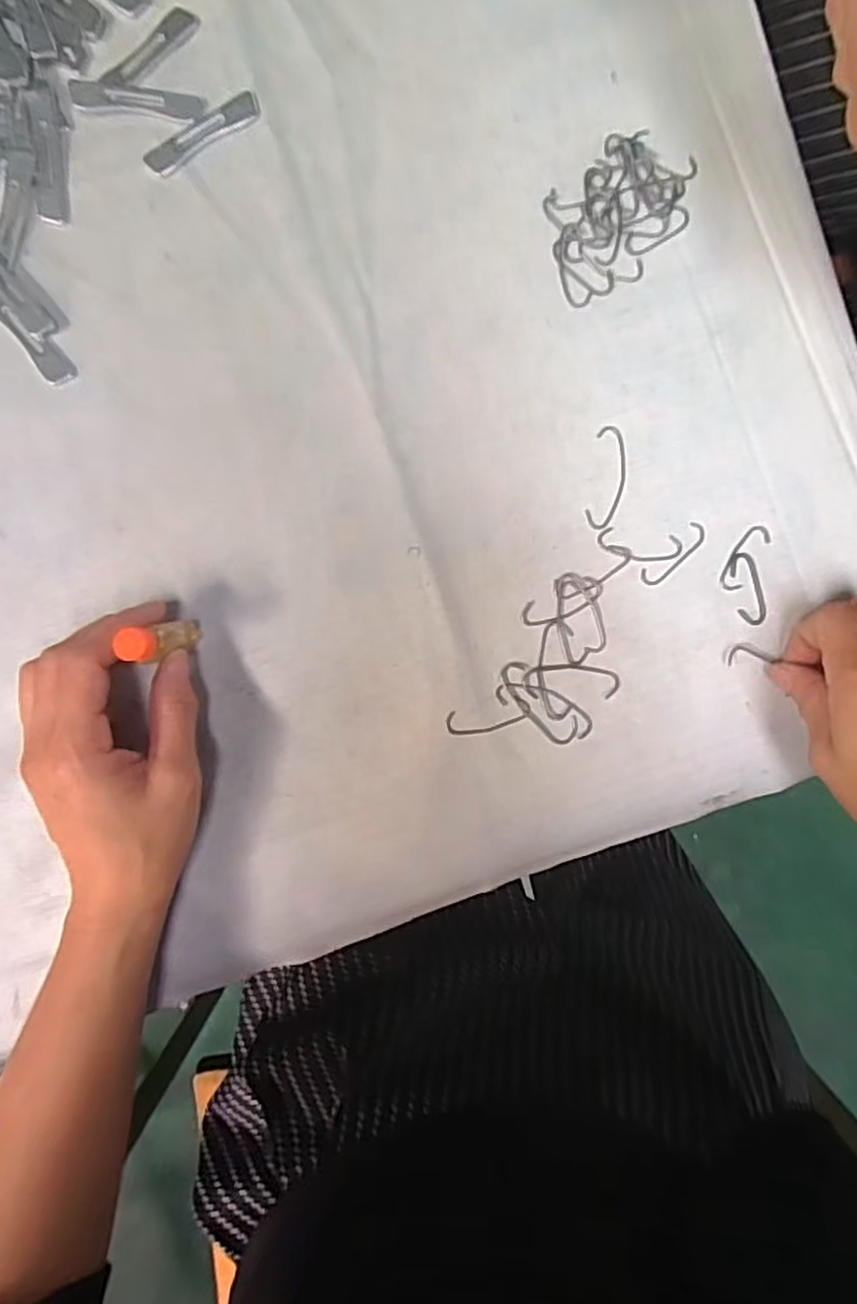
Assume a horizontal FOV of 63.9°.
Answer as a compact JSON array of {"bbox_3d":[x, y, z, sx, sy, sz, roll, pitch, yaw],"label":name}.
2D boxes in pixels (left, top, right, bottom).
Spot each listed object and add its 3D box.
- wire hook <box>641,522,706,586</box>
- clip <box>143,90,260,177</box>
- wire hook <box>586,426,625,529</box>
[{"bbox_3d":[0.120,-0.047,0.332,0.039,0.004,0.011,-44,93,1],"label":"wire hook"},{"bbox_3d":[-0.103,-0.237,0.312,0.057,0.004,0.014,-32,93,0],"label":"clip"},{"bbox_3d":[0.087,-0.084,0.330,0.016,0.004,0.048,9,92,-2],"label":"wire hook"}]

